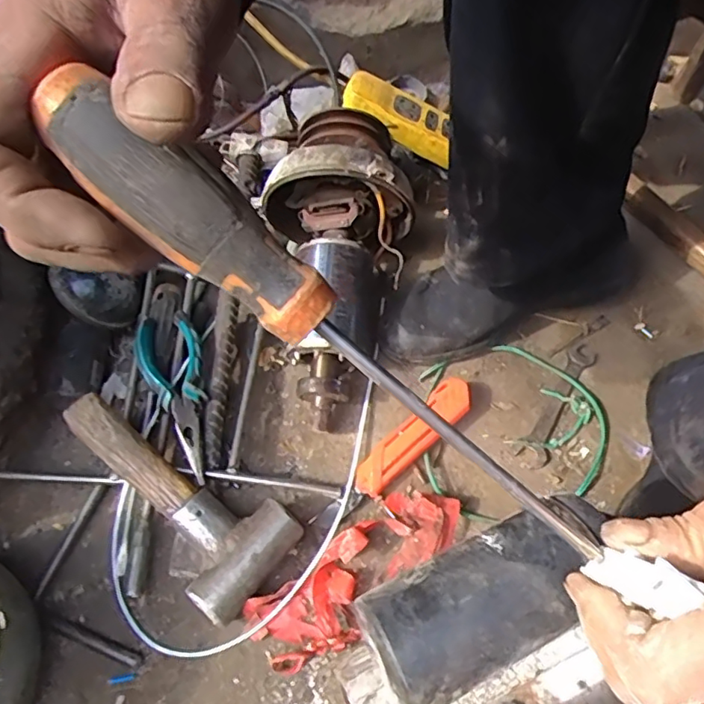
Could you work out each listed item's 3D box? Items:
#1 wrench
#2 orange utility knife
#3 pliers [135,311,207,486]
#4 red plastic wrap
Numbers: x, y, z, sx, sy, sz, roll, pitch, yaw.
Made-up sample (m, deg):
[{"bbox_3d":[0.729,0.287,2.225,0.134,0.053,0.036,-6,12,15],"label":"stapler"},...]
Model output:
[{"bbox_3d":[0.192,0.046,0.517,0.030,0.009,0.142,32,62,16],"label":"wrench"},{"bbox_3d":[0.054,0.076,0.490,0.134,0.026,0.033,-39,67,-24],"label":"orange utility knife"},{"bbox_3d":[-0.144,0.037,0.472,0.052,0.030,0.151,-20,60,-13],"label":"pliers"},{"bbox_3d":[0.008,0.167,0.426,0.175,0.029,0.062,-32,65,-21],"label":"red plastic wrap"}]

